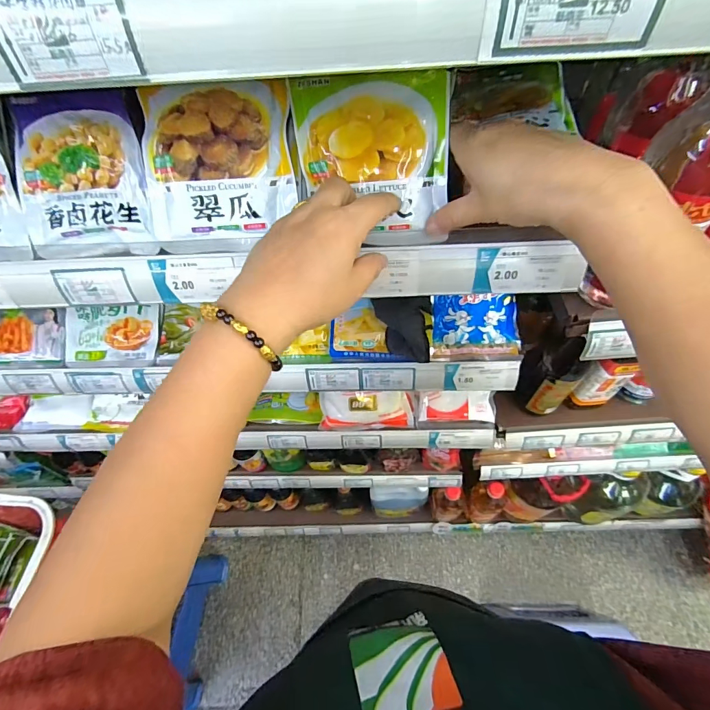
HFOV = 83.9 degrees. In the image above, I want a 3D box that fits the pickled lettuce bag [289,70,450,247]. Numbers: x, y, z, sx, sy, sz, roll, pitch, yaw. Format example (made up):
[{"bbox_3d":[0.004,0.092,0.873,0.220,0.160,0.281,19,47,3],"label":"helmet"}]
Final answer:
[{"bbox_3d":[0.013,-0.137,0.285,0.106,0.113,0.010,-2,19,4],"label":"pickled lettuce bag"}]

